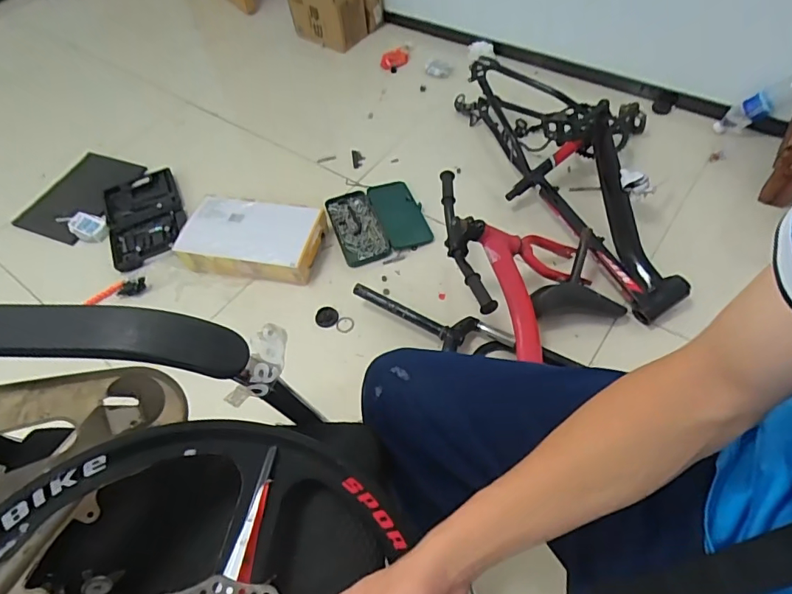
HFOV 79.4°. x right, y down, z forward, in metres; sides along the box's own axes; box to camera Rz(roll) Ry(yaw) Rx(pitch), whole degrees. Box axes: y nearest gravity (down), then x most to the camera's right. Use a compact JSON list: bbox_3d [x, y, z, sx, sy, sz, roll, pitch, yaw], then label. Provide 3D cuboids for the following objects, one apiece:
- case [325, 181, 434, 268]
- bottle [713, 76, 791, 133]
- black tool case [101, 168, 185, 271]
[{"bbox_3d":[-0.051,-0.213,1.330,0.245,0.052,0.268,-19,55,-7],"label":"case"},{"bbox_3d":[1.008,-0.536,1.339,0.208,0.067,0.081,-31,44,37],"label":"bottle"},{"bbox_3d":[-0.728,-0.227,1.382,0.205,0.040,0.336,-22,64,-9],"label":"black tool case"}]

